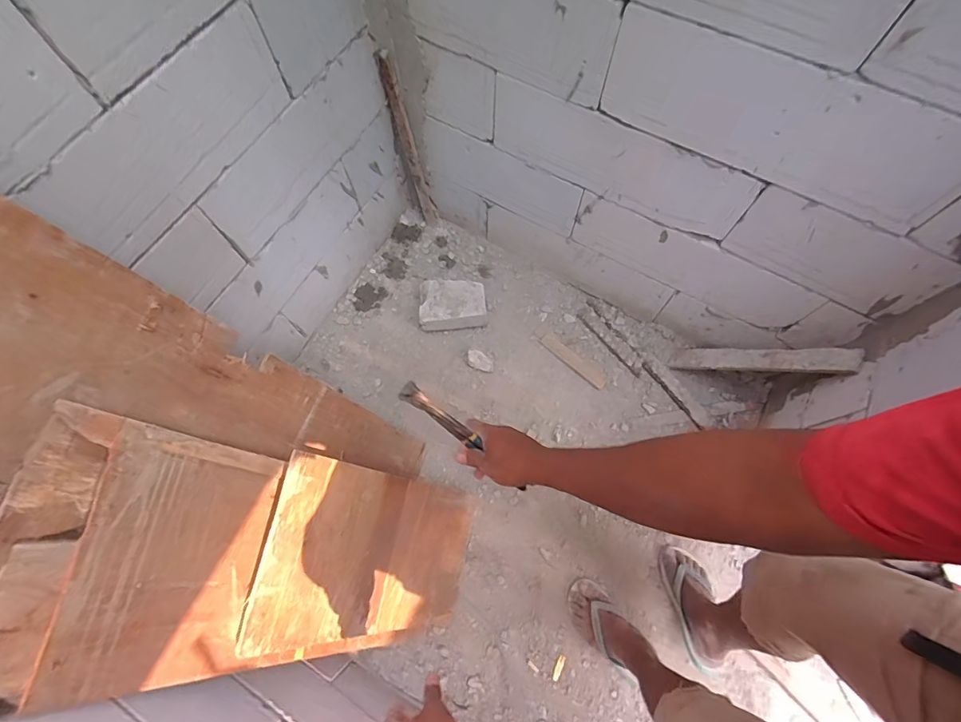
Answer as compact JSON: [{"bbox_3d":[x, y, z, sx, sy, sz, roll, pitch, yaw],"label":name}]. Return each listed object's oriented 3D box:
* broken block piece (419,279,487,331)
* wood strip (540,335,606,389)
[{"bbox_3d":[-0.085,-0.173,1.401,0.217,0.119,0.141,2,69,2],"label":"broken block piece"},{"bbox_3d":[0.290,-0.005,1.393,0.235,0.007,0.043,40,75,15],"label":"wood strip"}]

